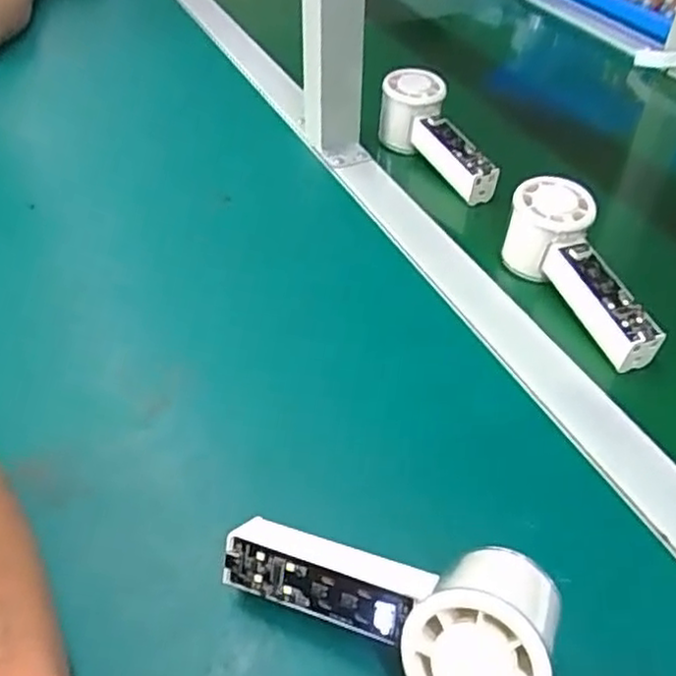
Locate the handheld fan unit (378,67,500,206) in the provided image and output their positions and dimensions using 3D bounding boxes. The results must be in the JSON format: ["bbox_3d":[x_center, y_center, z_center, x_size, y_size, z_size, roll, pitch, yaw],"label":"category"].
[{"bbox_3d":[0.083,-0.177,0.617,0.050,0.059,0.144,-16,49,-16],"label":"handheld fan unit"}]

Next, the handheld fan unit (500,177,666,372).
[{"bbox_3d":[0.165,-0.044,0.485,0.065,0.061,0.143,-10,47,-11],"label":"handheld fan unit"}]

